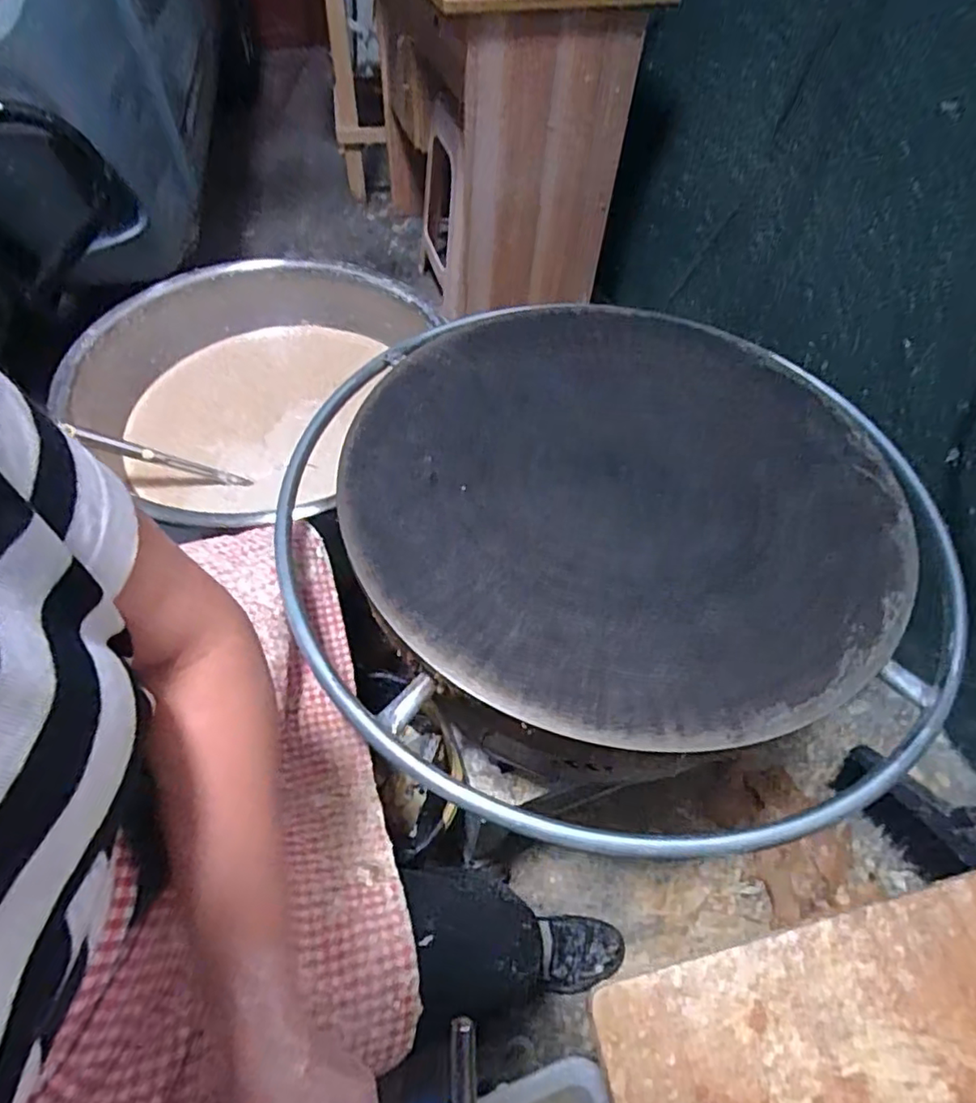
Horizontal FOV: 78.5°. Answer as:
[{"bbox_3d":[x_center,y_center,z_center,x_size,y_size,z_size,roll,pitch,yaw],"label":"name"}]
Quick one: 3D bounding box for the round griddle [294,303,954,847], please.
[{"bbox_3d":[0.124,-0.032,0.616,0.646,0.064,0.614,1,56,-2],"label":"round griddle"}]

